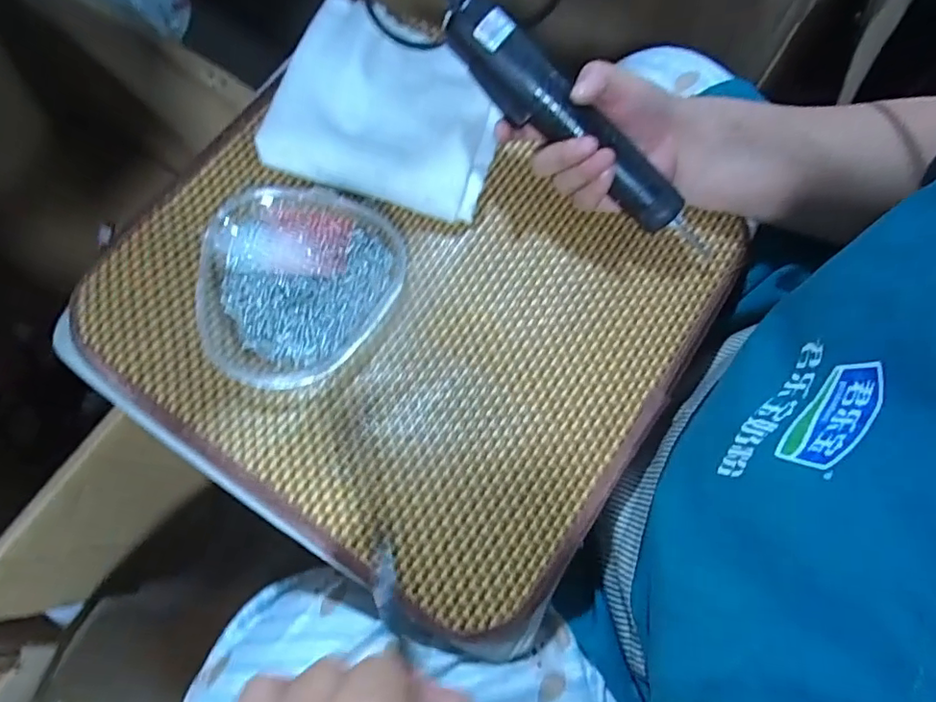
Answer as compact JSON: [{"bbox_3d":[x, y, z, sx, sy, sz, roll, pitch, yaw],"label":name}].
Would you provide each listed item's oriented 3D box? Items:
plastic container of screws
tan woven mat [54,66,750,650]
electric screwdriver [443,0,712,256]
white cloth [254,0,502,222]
[{"bbox_3d":[-0.120,-0.047,0.395,0.137,0.021,0.146,2,74,1],"label":"plastic container of screws"},{"bbox_3d":[-0.049,-0.038,0.393,0.385,0.027,0.329,30,77,9],"label":"tan woven mat"},{"bbox_3d":[0.080,-0.146,0.372,0.229,0.027,0.036,36,77,-13],"label":"electric screwdriver"},{"bbox_3d":[-0.058,-0.181,0.413,0.164,0.028,0.133,19,89,0],"label":"white cloth"}]

